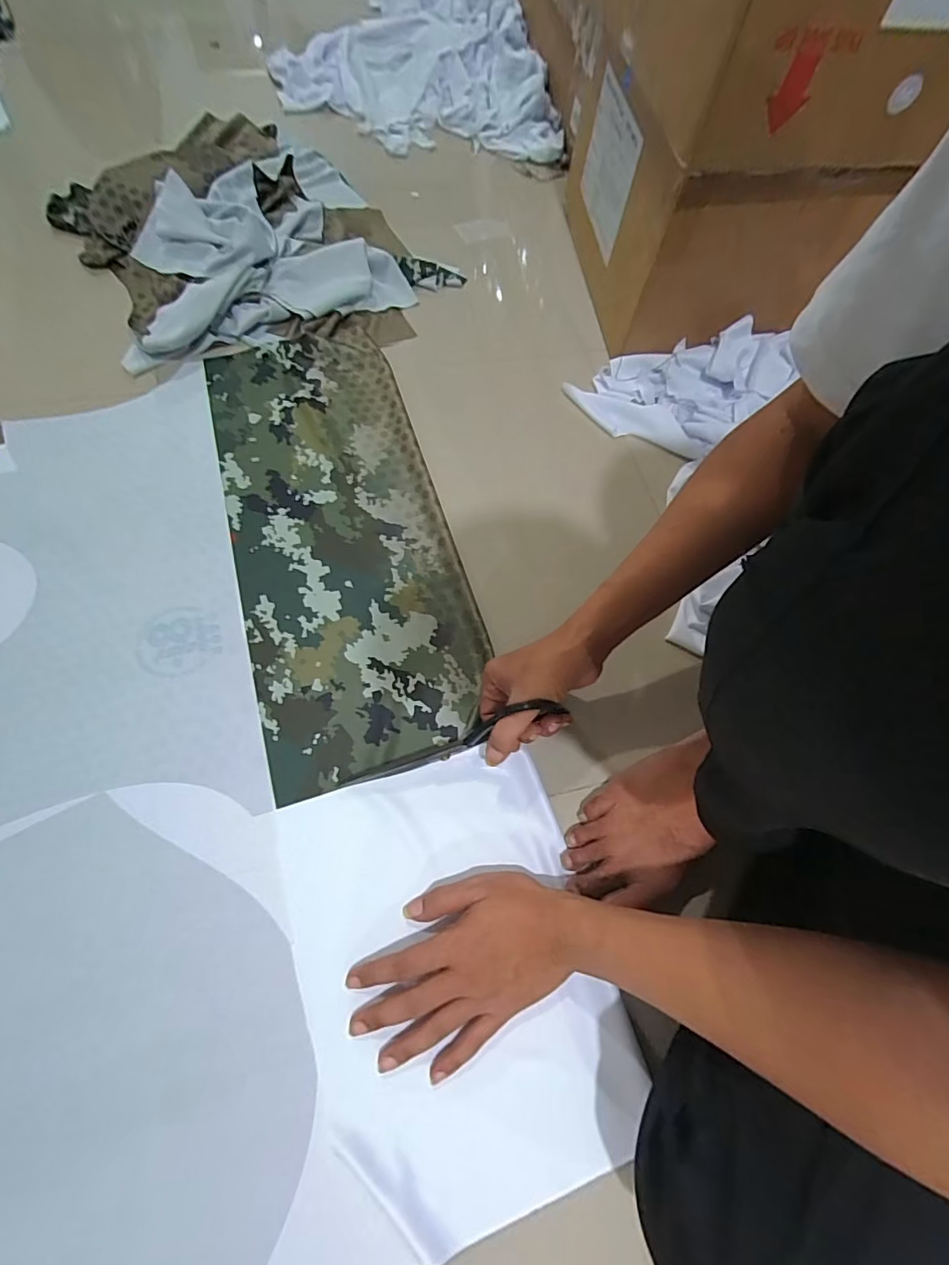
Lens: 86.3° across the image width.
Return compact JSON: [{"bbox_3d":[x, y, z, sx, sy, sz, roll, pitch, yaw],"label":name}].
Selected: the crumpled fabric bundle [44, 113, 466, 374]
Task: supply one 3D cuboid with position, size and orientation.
[{"bbox_3d":[-0.347,-0.596,0.746,0.456,0.088,0.527,-32,69,-18],"label":"crumpled fabric bundle"}]

